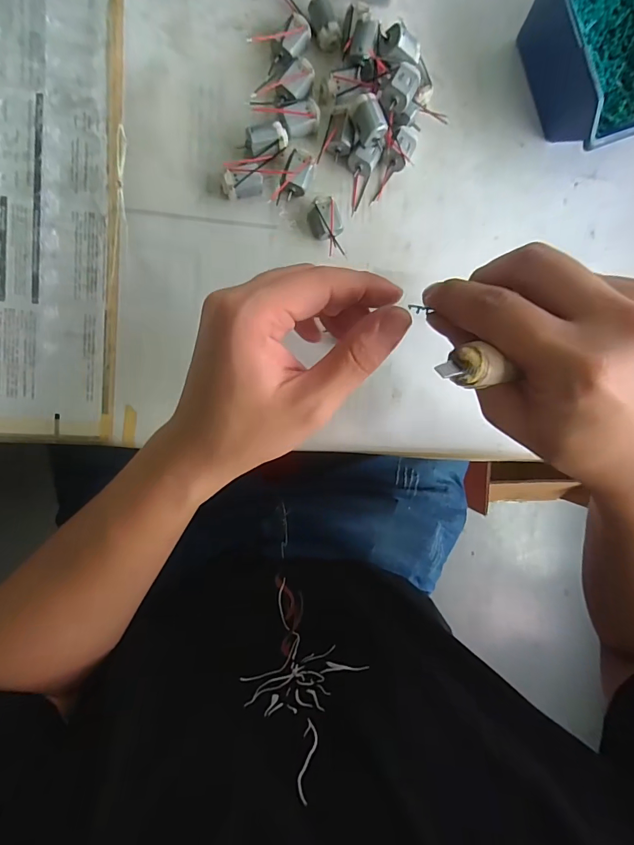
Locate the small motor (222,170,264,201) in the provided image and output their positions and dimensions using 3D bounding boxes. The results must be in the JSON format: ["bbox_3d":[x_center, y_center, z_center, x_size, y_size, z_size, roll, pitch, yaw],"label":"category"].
[{"bbox_3d":[-0.051,-0.165,0.292,0.026,0.019,0.014,1,93,-9],"label":"small motor"}]

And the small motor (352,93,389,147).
[{"bbox_3d":[0.035,-0.205,0.287,0.017,0.020,0.025,-26,97,-7],"label":"small motor"}]

